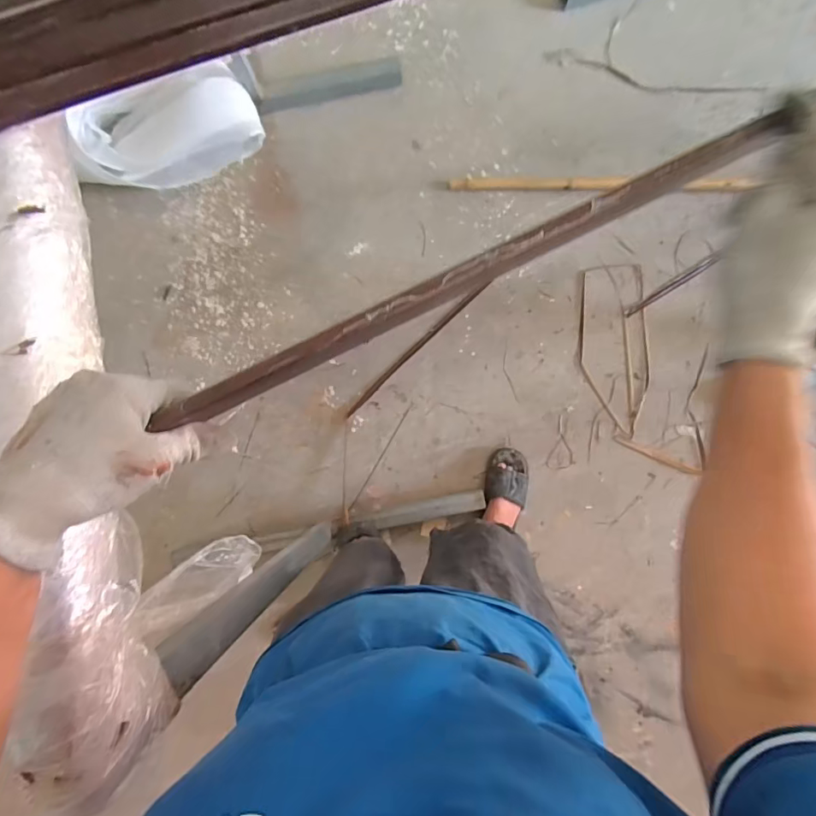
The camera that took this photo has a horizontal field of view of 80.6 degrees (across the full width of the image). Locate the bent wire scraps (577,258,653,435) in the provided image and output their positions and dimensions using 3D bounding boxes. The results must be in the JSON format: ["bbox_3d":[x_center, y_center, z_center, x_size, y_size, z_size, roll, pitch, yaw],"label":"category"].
[{"bbox_3d":[0.540,-0.151,1.259,0.174,0.014,0.451,-2,88,2],"label":"bent wire scraps"}]

